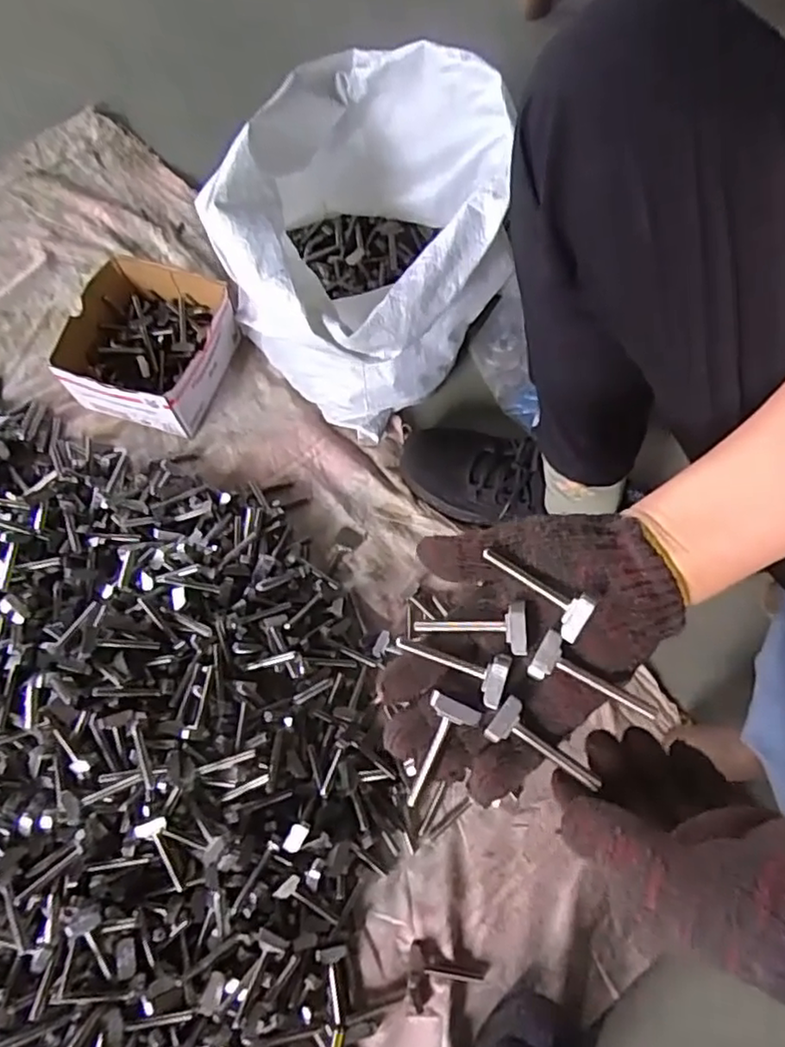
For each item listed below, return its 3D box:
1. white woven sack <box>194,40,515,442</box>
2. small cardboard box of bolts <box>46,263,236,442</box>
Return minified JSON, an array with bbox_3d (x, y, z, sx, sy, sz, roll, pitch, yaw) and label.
[{"bbox_3d":[-0.027,-0.229,0.587,0.224,0.260,0.225,26,72,10],"label":"white woven sack"},{"bbox_3d":[-0.251,-0.186,0.673,0.152,0.075,0.154,14,71,6],"label":"small cardboard box of bolts"}]

